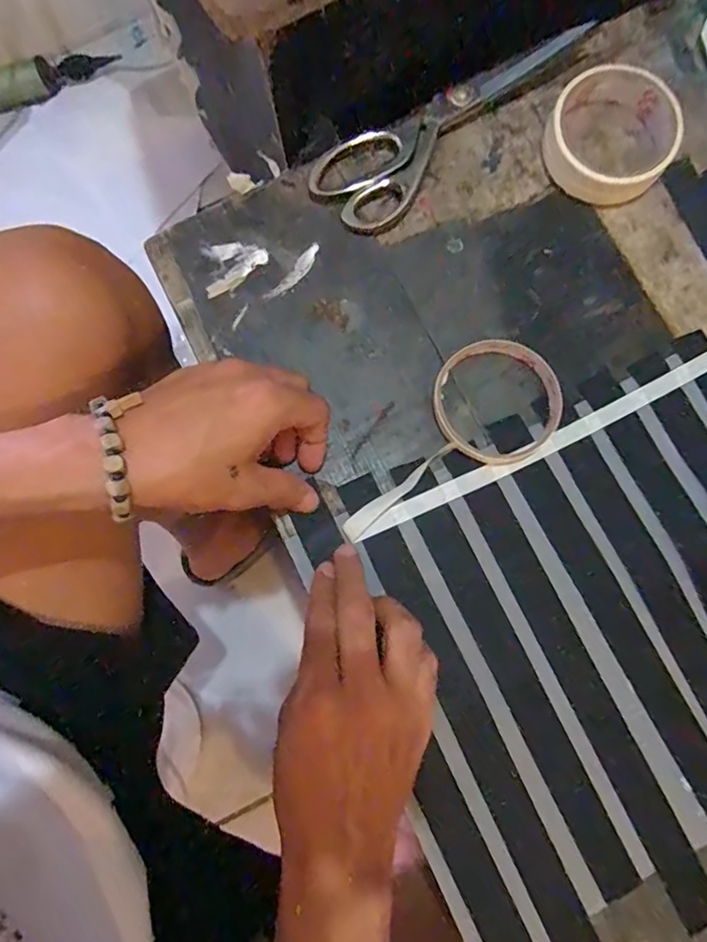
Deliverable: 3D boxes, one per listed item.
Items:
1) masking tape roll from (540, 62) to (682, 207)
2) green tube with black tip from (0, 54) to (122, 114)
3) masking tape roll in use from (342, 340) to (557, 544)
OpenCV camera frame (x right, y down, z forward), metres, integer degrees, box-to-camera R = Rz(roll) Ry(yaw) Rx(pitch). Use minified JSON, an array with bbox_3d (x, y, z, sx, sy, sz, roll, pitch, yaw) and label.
[{"bbox_3d":[0.183,-0.240,0.380,0.086,0.029,0.089,0,79,1],"label":"masking tape roll"},{"bbox_3d":[-0.511,-0.621,0.837,0.273,0.043,0.045,-23,81,-1],"label":"green tube with black tip"},{"bbox_3d":[0.062,-0.017,0.351,0.174,0.011,0.081,-40,81,-8],"label":"masking tape roll in use"}]

